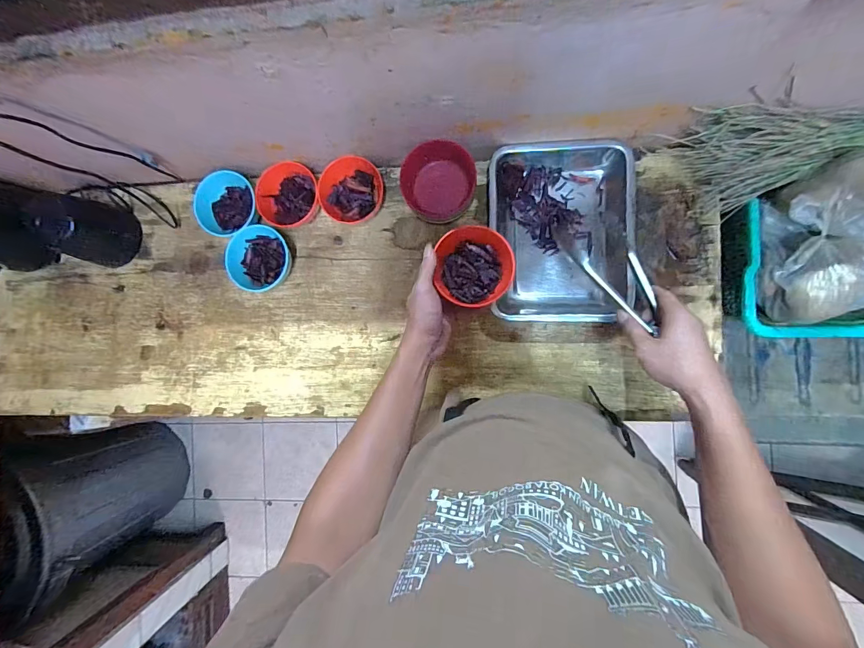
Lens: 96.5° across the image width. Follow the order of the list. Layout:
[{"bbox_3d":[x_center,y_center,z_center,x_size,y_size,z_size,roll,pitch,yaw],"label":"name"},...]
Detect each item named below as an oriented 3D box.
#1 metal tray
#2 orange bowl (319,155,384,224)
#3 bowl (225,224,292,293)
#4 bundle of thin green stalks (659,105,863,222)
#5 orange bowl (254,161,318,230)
[{"bbox_3d":[0.206,-0.145,0.631,0.212,0.070,0.277,-1,88,7],"label":"metal tray"},{"bbox_3d":[-0.137,-0.230,0.666,0.104,0.053,0.099,0,88,7],"label":"orange bowl"},{"bbox_3d":[-0.299,-0.112,0.683,0.100,0.055,0.111,15,90,8],"label":"bowl"},{"bbox_3d":[0.530,-0.233,0.534,0.348,0.082,0.109,-1,89,7],"label":"bundle of thin green stalks"},{"bbox_3d":[-0.249,-0.224,0.681,0.108,0.048,0.114,0,88,7],"label":"orange bowl"}]

